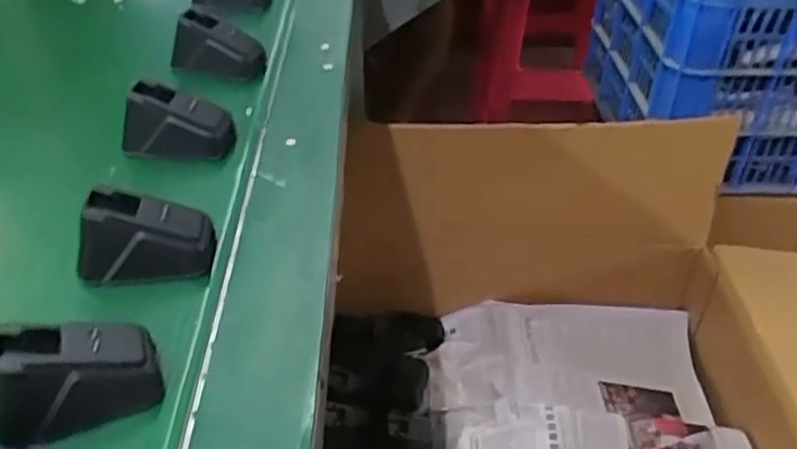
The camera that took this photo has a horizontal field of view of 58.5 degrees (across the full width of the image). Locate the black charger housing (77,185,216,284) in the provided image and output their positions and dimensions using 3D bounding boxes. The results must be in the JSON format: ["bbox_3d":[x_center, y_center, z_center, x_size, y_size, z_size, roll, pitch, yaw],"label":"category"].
[{"bbox_3d":[-0.135,0.004,0.382,0.065,0.040,0.033,-2,40,-2],"label":"black charger housing"}]

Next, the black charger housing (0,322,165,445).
[{"bbox_3d":[-0.140,0.063,0.309,0.064,0.042,0.033,-16,42,-18],"label":"black charger housing"}]

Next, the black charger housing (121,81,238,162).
[{"bbox_3d":[-0.149,-0.068,0.474,0.069,0.043,0.034,0,40,0],"label":"black charger housing"}]

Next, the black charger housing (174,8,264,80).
[{"bbox_3d":[-0.141,-0.142,0.569,0.070,0.039,0.043,6,40,7],"label":"black charger housing"}]

